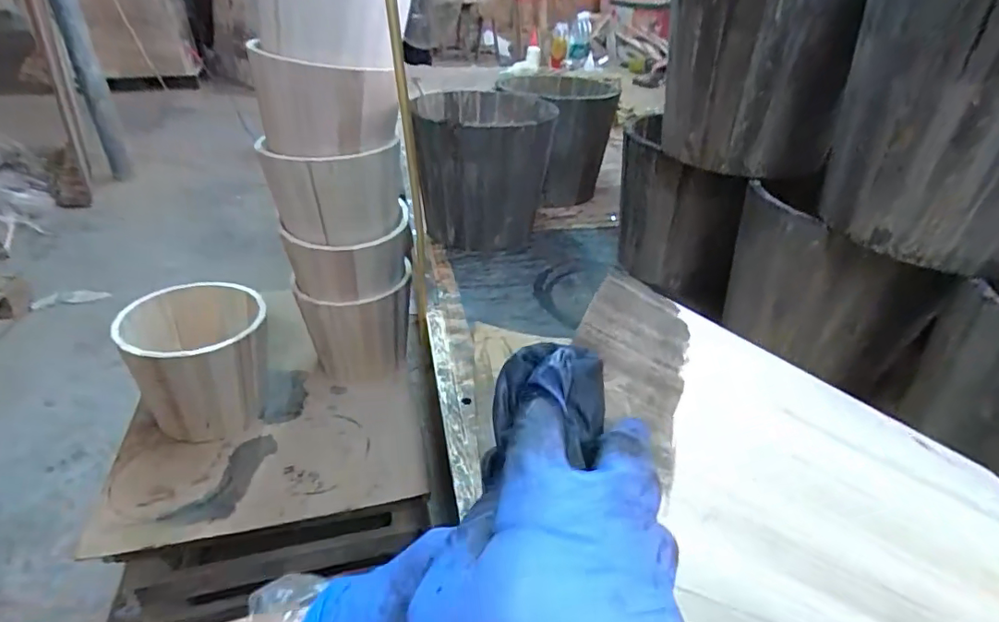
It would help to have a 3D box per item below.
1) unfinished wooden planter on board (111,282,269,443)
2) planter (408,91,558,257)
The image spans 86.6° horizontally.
[{"bbox_3d":[-0.528,0.098,0.962,0.223,0.223,0.222,-13,36,-20],"label":"unfinished wooden planter on board"},{"bbox_3d":[-0.023,-0.224,0.866,0.214,0.206,0.199,6,33,8],"label":"planter"}]

